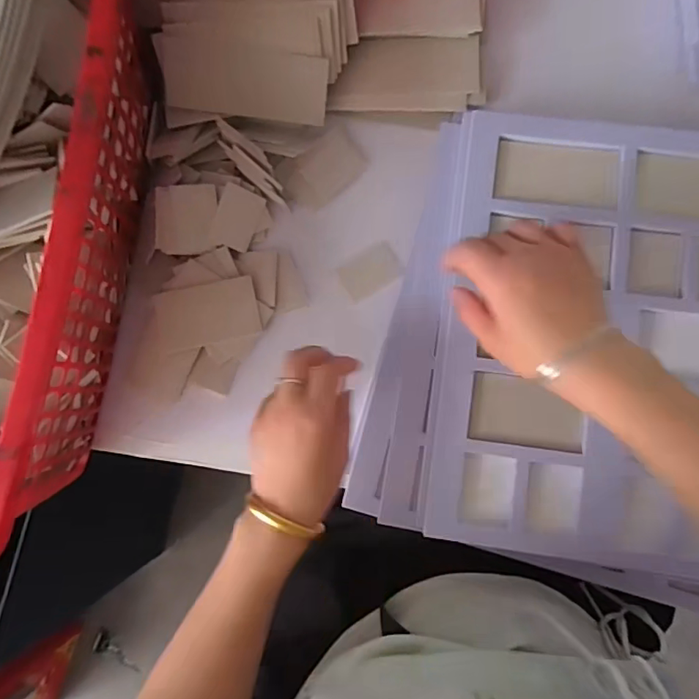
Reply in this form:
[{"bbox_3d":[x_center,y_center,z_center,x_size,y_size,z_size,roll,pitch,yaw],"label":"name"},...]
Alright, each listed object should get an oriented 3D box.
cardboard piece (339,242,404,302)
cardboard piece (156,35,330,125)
[{"bbox_3d":[0.020,-0.073,0.483,0.054,0.005,0.039,-29,85,2],"label":"cardboard piece"},{"bbox_3d":[-0.089,-0.230,0.448,0.138,0.005,0.054,6,119,-3],"label":"cardboard piece"}]

